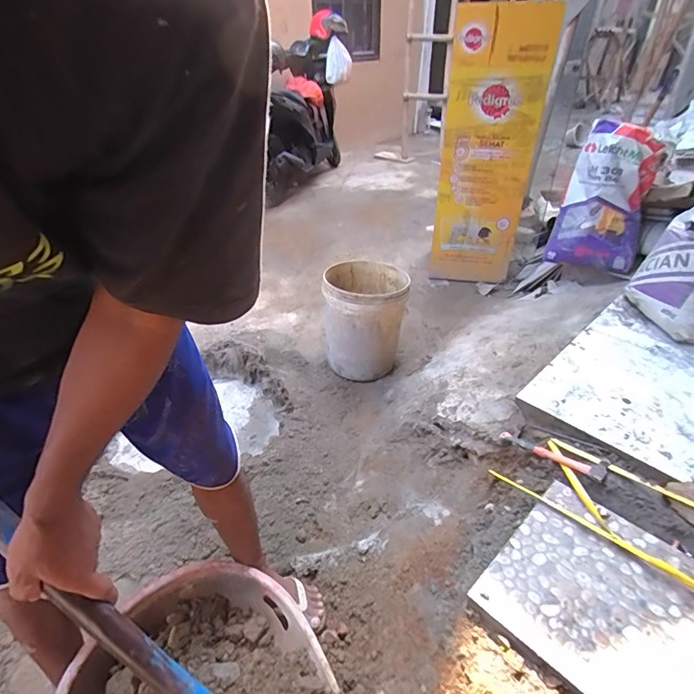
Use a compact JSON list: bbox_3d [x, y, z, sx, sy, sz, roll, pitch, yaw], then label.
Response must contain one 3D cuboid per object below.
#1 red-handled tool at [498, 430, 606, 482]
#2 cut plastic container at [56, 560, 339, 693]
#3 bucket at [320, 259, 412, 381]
[{"bbox_3d":[0.529,0.282,1.133,0.256,0.030,0.033,26,45,32],"label":"red-handled tool"},{"bbox_3d":[-0.292,0.620,0.803,0.456,0.112,0.397,-28,44,-31],"label":"cut plastic container"},{"bbox_3d":[0.072,-0.119,1.666,0.302,0.358,0.372,0,37,1],"label":"bucket"}]

